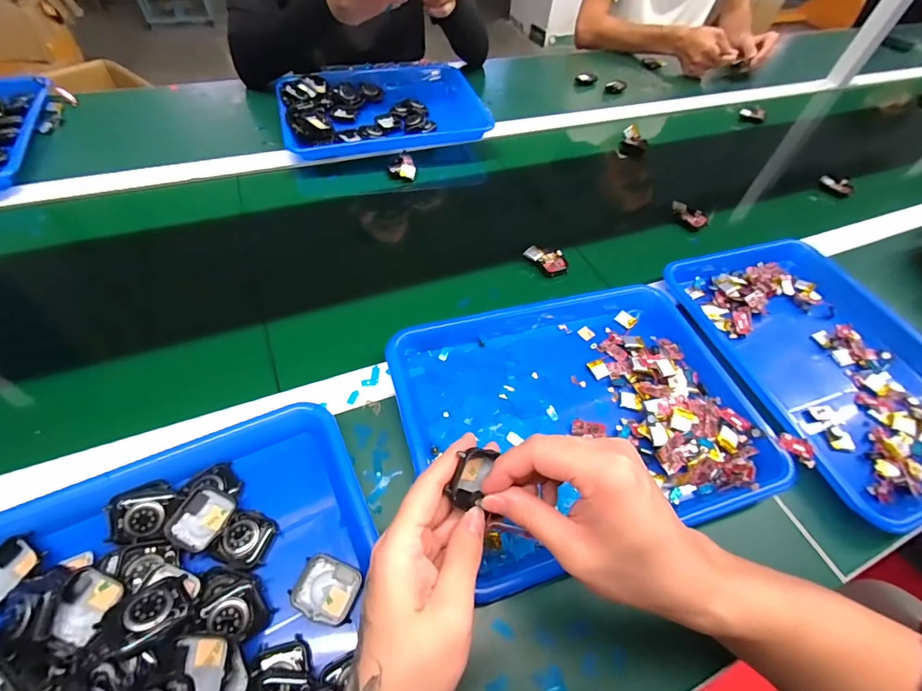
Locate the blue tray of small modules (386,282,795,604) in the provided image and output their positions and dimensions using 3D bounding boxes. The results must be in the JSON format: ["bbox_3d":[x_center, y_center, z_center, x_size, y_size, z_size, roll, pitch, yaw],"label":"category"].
[{"bbox_3d":[0.111,0.058,0.405,0.327,0.035,0.253,-12,57,-14],"label":"blue tray of small modules"}]

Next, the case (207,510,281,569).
[{"bbox_3d":[-0.164,0.148,0.316,0.037,0.018,0.036,19,55,8],"label":"case"}]

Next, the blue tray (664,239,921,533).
[{"bbox_3d":[0.417,0.012,0.486,0.258,0.039,0.352,-13,57,-15],"label":"blue tray"}]

